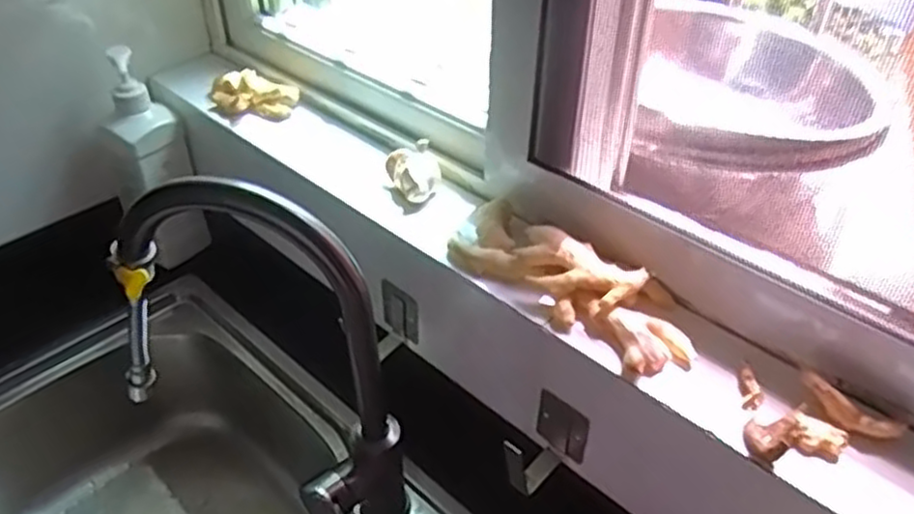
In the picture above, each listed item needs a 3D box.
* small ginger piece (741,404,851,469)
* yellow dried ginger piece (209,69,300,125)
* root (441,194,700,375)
[{"bbox_3d":[0.228,0.122,0.491,0.062,0.022,0.035,0,40,-2],"label":"small ginger piece"},{"bbox_3d":[-0.242,-0.187,0.844,0.105,0.042,0.046,13,41,13],"label":"yellow dried ginger piece"},{"bbox_3d":[0.093,0.015,0.597,0.220,0.039,0.089,28,47,29],"label":"root"}]

